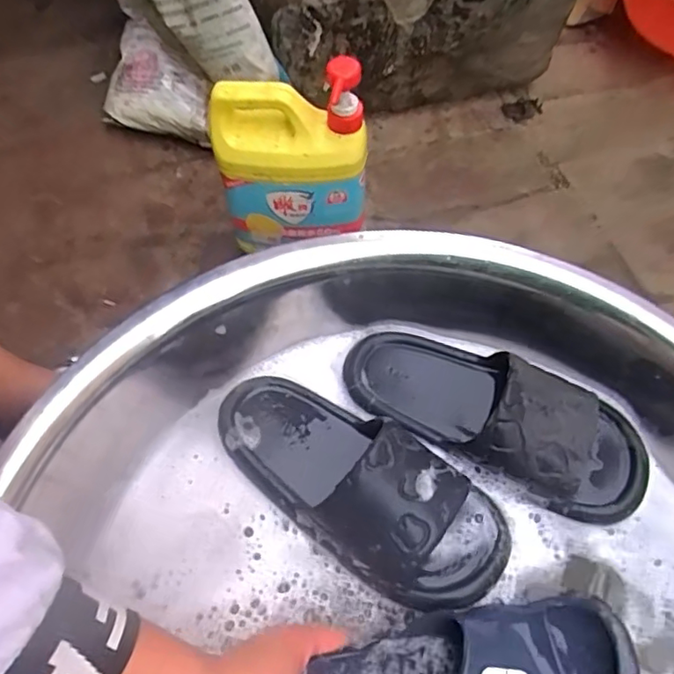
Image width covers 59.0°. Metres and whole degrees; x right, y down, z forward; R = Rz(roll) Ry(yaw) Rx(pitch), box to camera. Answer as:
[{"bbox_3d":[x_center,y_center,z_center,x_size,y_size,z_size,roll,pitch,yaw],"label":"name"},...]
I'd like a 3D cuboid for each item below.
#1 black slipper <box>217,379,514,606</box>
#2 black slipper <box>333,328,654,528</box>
[{"bbox_3d":[0.013,0.115,0.489,0.261,0.087,0.105,31,65,21],"label":"black slipper"},{"bbox_3d":[0.133,0.056,0.503,0.261,0.073,0.096,25,63,18],"label":"black slipper"}]

